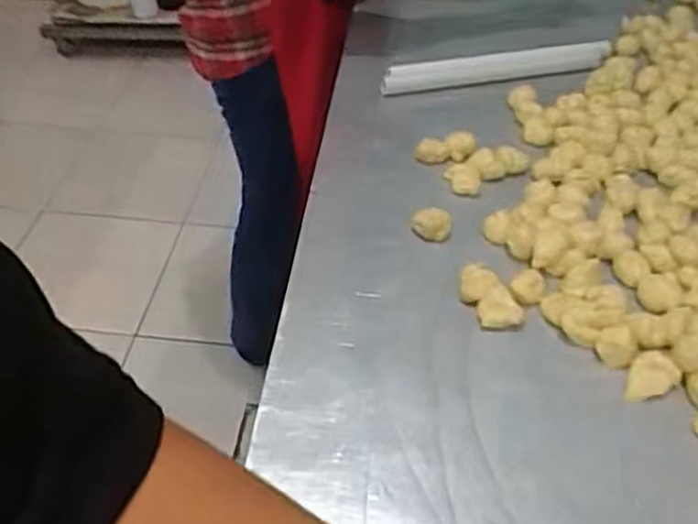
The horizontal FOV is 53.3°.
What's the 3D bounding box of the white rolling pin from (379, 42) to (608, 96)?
[{"bbox_3d":[0.171,-0.231,0.813,0.278,0.023,0.023,-7,45,-10],"label":"white rolling pin"}]

